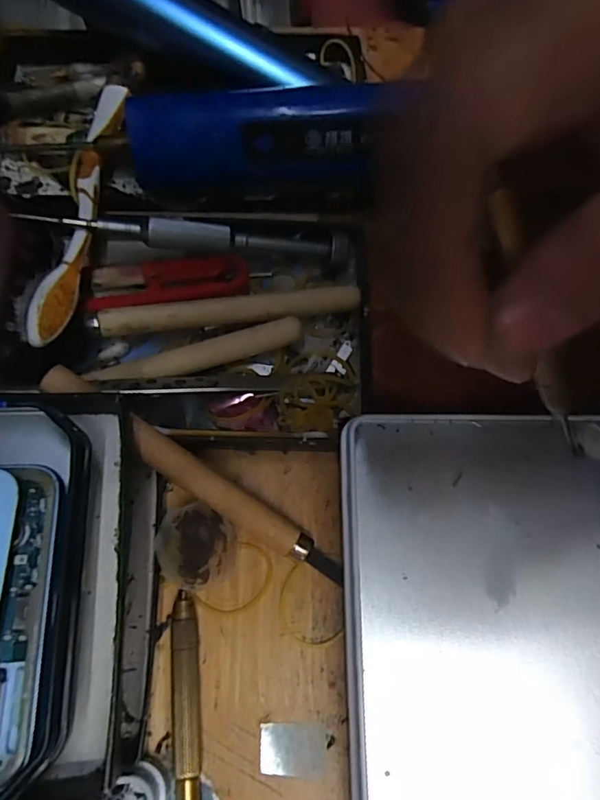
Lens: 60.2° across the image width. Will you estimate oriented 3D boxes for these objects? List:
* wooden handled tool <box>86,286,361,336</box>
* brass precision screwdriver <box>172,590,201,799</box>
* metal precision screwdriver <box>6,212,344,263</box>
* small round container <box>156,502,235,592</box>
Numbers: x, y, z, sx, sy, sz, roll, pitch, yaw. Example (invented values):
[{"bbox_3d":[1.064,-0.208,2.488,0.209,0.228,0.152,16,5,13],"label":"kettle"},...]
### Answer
[{"bbox_3d":[-0.027,-0.035,0.206,0.104,0.012,0.010,-8,68,-6],"label":"wooden handled tool"},{"bbox_3d":[-0.036,0.109,0.158,0.012,0.013,0.092,-7,68,-5],"label":"brass precision screwdriver"},{"bbox_3d":[-0.040,-0.065,0.204,0.124,0.008,0.009,1,67,-16],"label":"metal precision screwdriver"},{"bbox_3d":[-0.036,0.051,0.181,0.024,0.015,0.028,9,68,1],"label":"small round container"}]

